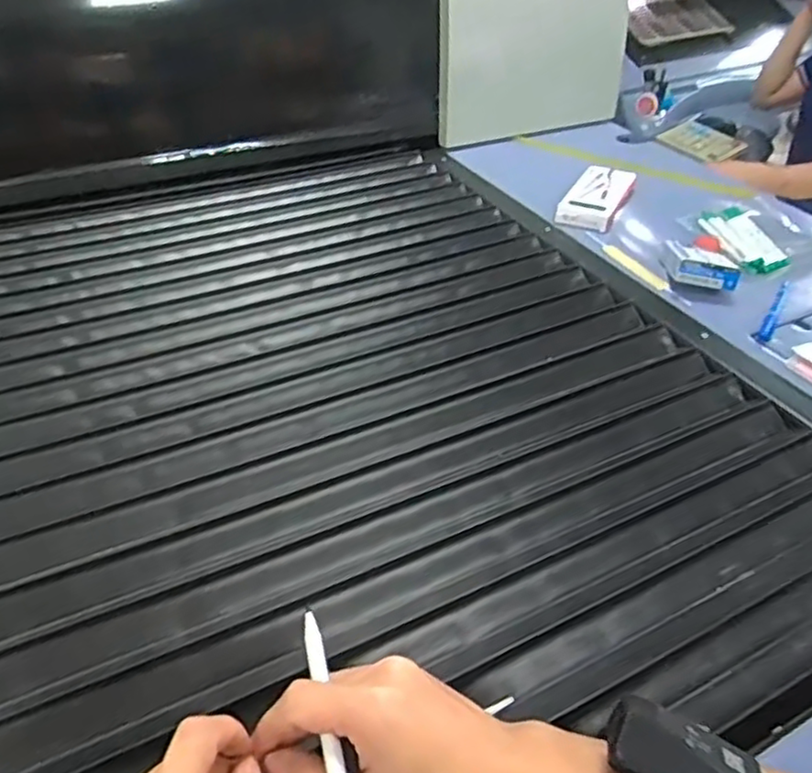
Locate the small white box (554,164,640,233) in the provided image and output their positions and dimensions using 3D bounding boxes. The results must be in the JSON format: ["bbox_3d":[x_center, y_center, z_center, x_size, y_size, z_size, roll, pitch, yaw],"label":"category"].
[{"bbox_3d":[0.272,-0.270,0.984,0.077,0.034,0.169,20,42,20],"label":"small white box"}]

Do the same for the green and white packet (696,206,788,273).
[{"bbox_3d":[0.464,-0.202,0.948,0.082,0.032,0.164,-4,40,-8],"label":"green and white packet"}]

